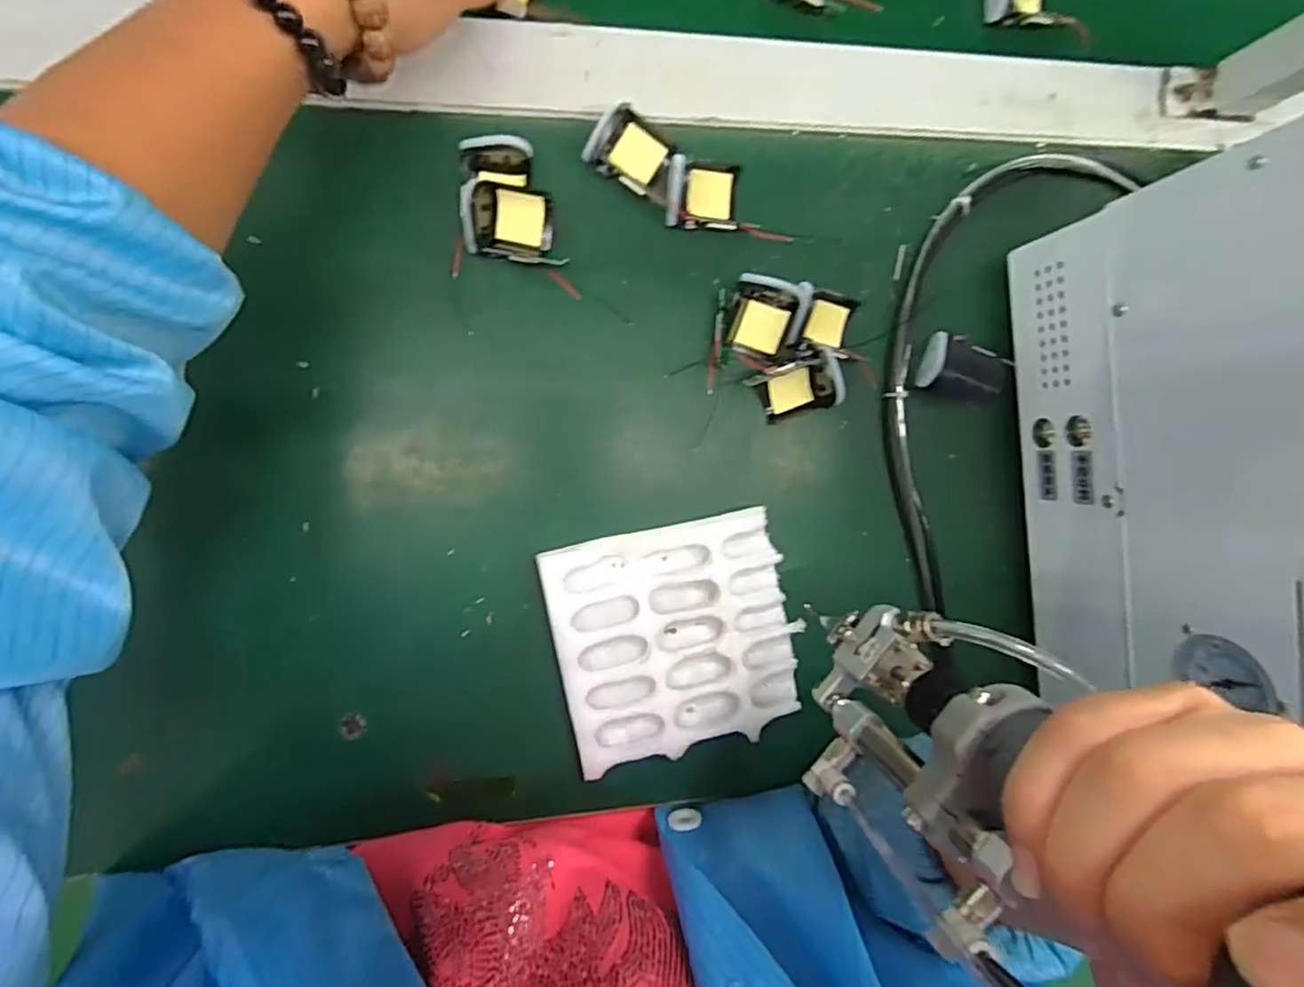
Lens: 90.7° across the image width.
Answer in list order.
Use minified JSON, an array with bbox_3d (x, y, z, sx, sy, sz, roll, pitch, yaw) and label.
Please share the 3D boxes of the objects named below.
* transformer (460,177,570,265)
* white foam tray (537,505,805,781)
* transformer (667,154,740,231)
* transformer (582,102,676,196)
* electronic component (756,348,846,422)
[{"bbox_3d":[-0.072,-0.142,0.337,0.051,0.024,0.038,5,91,-10],"label":"transformer"},{"bbox_3d":[0.014,0.081,0.371,0.133,0.021,0.124,-12,94,-9],"label":"white foam tray"},{"bbox_3d":[0.029,-0.167,0.359,0.041,0.016,0.036,0,92,-10],"label":"transformer"},{"bbox_3d":[-0.011,-0.189,0.353,0.038,0.017,0.040,34,86,-9],"label":"transformer"},{"bbox_3d":[0.087,-0.061,0.374,0.040,0.025,0.030,-20,95,-9],"label":"electronic component"}]

